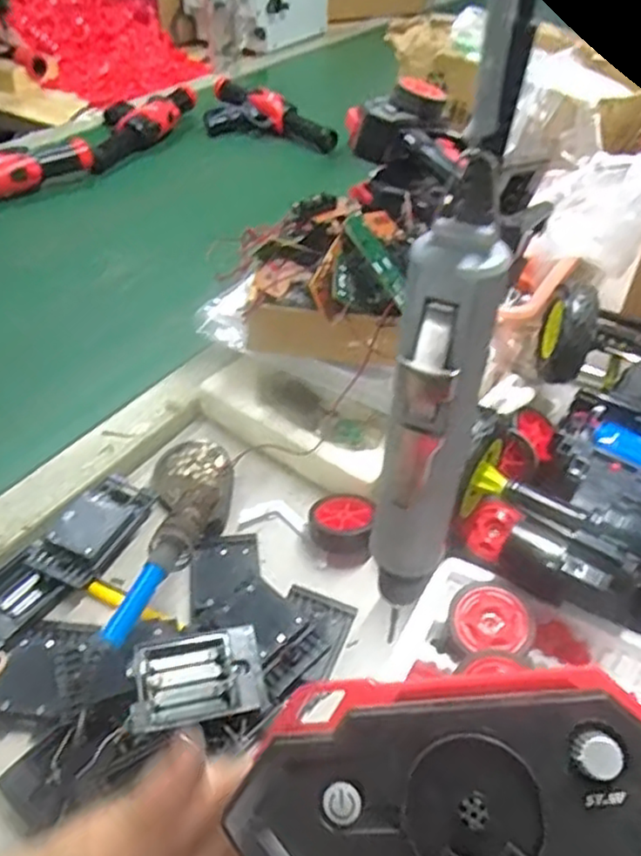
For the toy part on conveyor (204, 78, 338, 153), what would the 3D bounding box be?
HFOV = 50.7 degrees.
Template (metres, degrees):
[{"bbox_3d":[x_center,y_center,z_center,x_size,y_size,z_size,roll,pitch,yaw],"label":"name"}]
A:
[{"bbox_3d":[-0.110,-0.539,1.176,0.150,0.069,0.282,-27,50,-27],"label":"toy part on conveyor"}]

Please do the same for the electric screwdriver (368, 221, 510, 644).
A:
[{"bbox_3d":[0.042,0.012,0.270,0.032,0.181,0.028,14,44,13],"label":"electric screwdriver"}]

